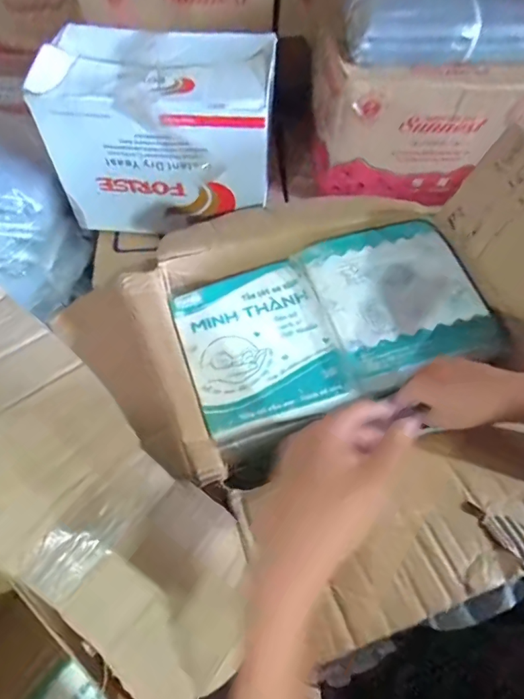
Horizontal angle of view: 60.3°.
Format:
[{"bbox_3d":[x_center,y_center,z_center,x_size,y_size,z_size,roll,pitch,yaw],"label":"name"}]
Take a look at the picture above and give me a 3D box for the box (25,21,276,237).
[{"bbox_3d":[-0.153,-0.342,0.739,0.320,0.247,0.173,5,58,2],"label":"box"}]

